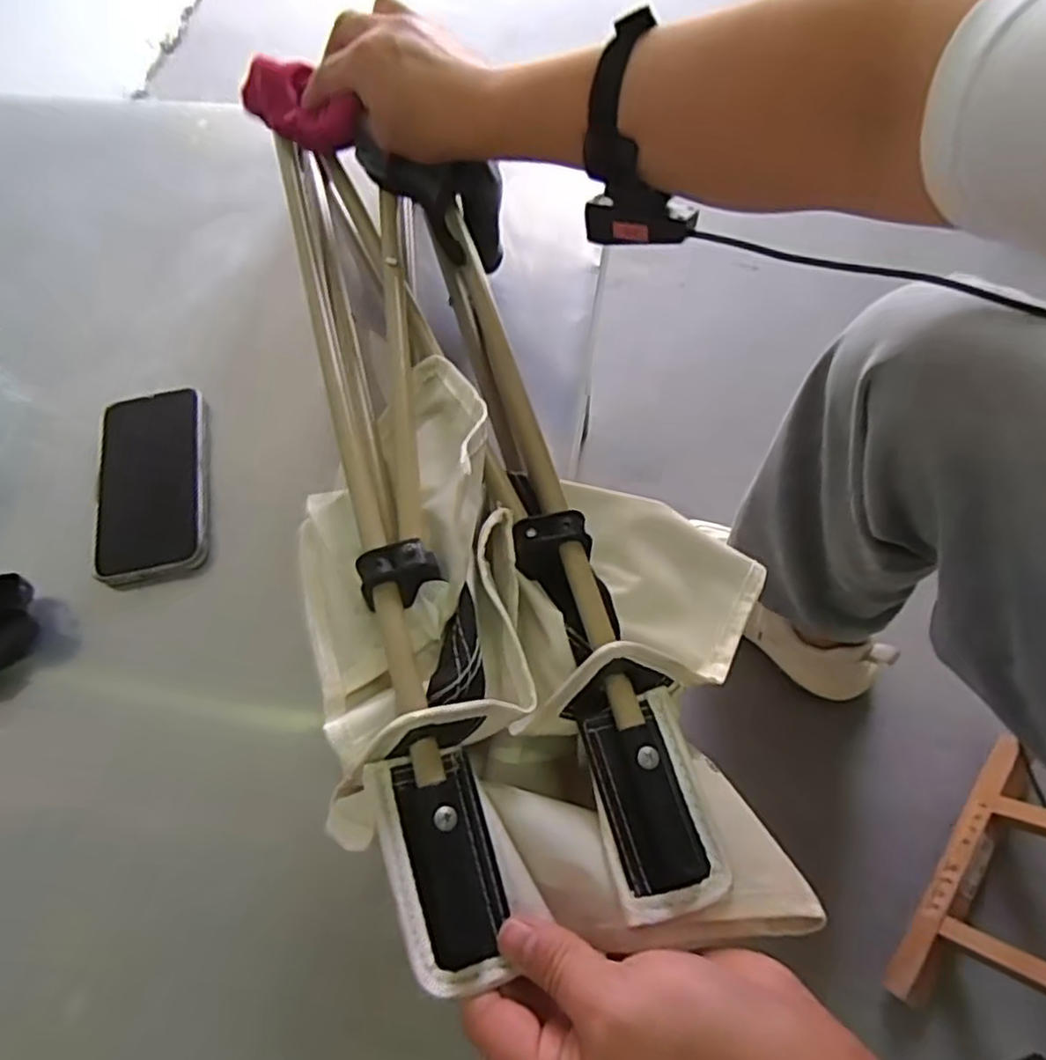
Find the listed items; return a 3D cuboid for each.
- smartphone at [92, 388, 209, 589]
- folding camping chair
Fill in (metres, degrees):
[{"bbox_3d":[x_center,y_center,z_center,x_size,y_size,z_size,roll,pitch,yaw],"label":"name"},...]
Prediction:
[{"bbox_3d":[-0.265,-0.035,0.509,0.075,0.011,0.148,-11,64,-3],"label":"smartphone"},{"bbox_3d":[-0.030,-0.061,0.438,0.234,0.098,0.582,-17,66,-6],"label":"folding camping chair"}]

